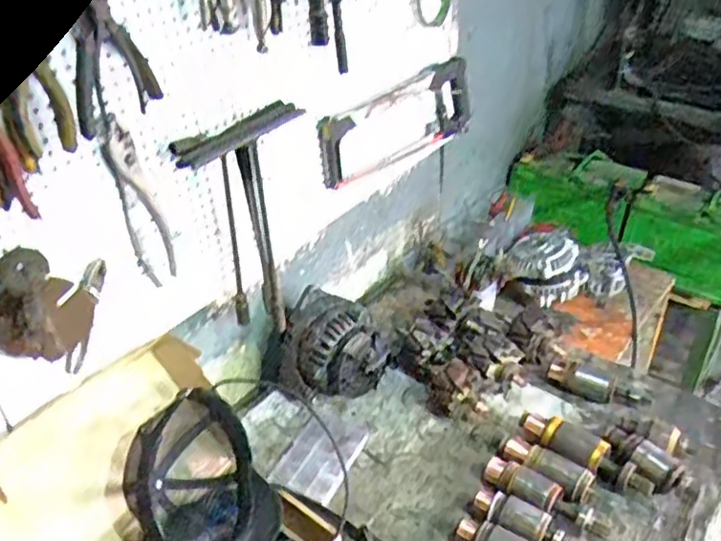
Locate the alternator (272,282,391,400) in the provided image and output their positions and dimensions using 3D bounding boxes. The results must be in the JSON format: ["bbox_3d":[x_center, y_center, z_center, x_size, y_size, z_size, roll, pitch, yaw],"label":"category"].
[{"bbox_3d":[-0.044,0.139,1.148,0.171,0.150,0.135,13,38,22],"label":"alternator"}]

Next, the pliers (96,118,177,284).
[{"bbox_3d":[-0.272,-0.082,0.824,0.014,0.234,0.053,29,50,32],"label":"pliers"}]

